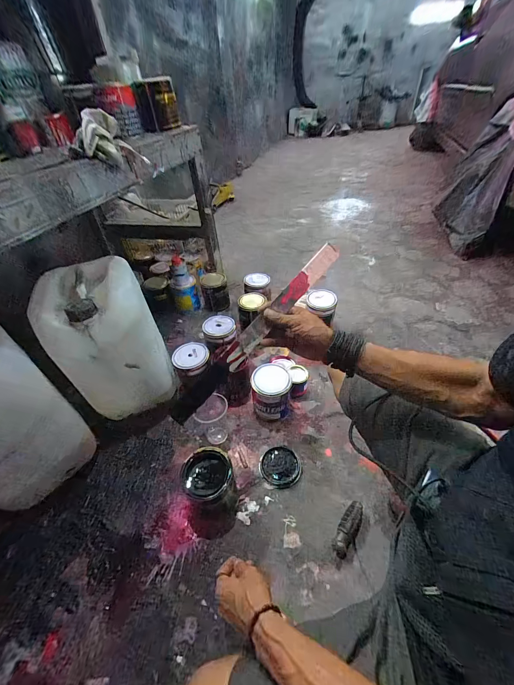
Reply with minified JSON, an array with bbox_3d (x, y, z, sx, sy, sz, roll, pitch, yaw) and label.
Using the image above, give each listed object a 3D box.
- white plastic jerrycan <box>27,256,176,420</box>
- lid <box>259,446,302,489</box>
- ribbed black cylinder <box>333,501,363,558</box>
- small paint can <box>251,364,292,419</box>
[{"bbox_3d":[-0.382,-0.011,0.742,0.235,0.319,0.248,-26,47,-21],"label":"white plastic jerrycan"},{"bbox_3d":[0.058,0.313,0.709,0.102,0.005,0.100,-2,44,2],"label":"lid"},{"bbox_3d":[0.195,0.397,0.600,0.039,0.029,0.109,29,53,29],"label":"ribbed black cylinder"},{"bbox_3d":[0.040,0.139,0.777,0.100,0.144,0.100,-2,44,2],"label":"small paint can"}]

